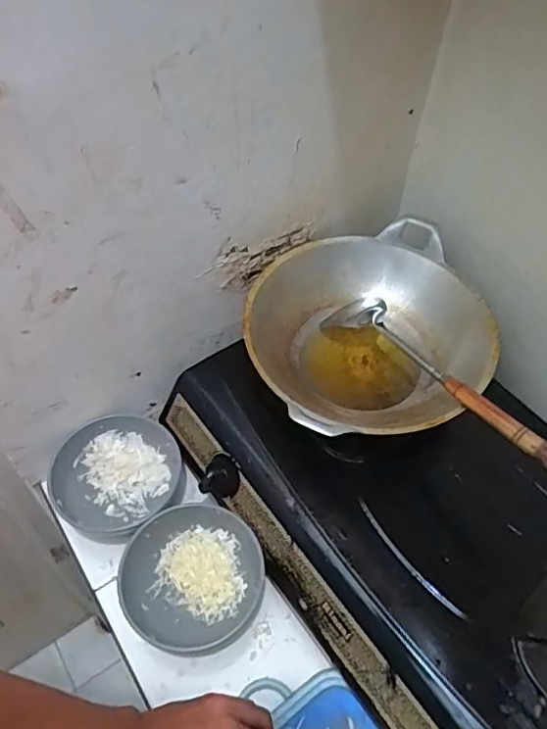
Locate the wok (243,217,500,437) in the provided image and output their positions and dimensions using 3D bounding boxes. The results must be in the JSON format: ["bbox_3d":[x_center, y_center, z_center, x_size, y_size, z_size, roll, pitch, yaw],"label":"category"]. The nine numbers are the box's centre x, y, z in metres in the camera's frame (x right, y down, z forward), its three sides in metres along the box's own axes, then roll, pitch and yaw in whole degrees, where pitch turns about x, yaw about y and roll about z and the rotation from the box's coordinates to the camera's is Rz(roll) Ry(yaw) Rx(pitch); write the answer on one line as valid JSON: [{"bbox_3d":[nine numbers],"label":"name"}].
[{"bbox_3d":[0.112,-0.027,0.693,0.278,0.109,0.287,-8,53,-8],"label":"wok"}]

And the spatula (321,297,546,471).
[{"bbox_3d":[0.179,0.005,0.632,0.061,0.045,0.348,-26,45,-21],"label":"spatula"}]

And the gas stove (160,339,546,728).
[{"bbox_3d":[0.191,0.195,0.632,0.349,0.101,0.681,-32,60,-24],"label":"gas stove"}]

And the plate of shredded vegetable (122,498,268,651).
[{"bbox_3d":[-0.093,0.247,0.659,0.157,0.066,0.144,1,52,-1],"label":"plate of shredded vegetable"}]

